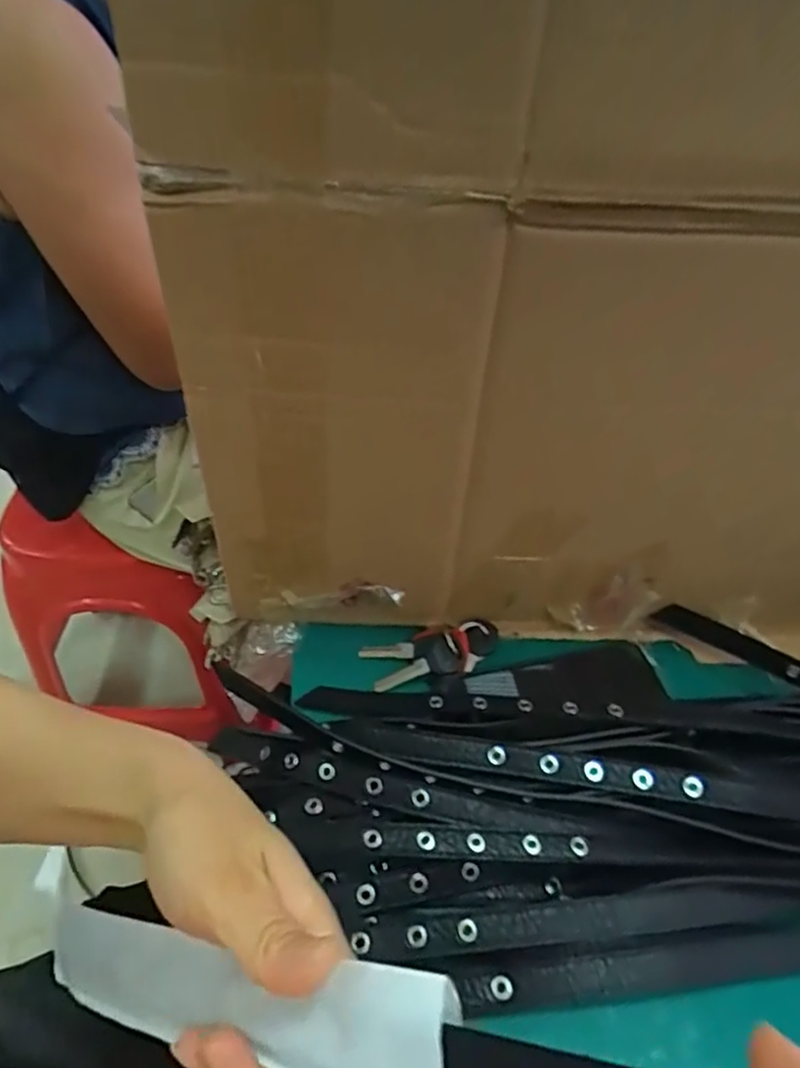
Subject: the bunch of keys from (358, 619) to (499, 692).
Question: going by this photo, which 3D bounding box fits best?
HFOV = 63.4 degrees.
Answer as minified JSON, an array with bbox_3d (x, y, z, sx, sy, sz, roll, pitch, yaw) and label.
[{"bbox_3d":[0.027,0.086,0.484,0.102,0.022,0.044,-9,47,-12],"label":"bunch of keys"}]

